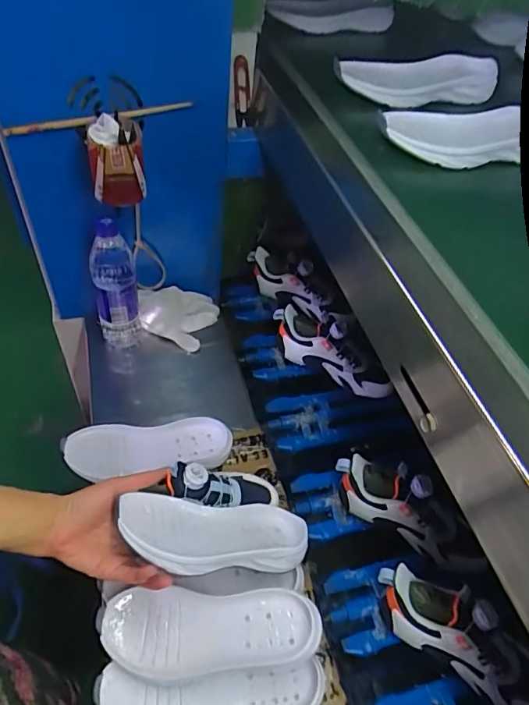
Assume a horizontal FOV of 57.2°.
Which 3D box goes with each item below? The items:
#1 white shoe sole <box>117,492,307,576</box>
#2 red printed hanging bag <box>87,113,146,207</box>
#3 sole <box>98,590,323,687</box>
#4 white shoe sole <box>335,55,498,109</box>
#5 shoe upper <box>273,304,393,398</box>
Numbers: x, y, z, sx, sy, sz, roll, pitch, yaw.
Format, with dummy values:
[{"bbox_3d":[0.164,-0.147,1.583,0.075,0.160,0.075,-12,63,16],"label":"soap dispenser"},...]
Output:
[{"bbox_3d":[-0.050,0.199,0.535,0.214,0.035,0.084,11,47,-20],"label":"white shoe sole"},{"bbox_3d":[-0.182,-0.230,0.596,0.064,0.096,0.046,-17,53,-19],"label":"red printed hanging bag"},{"bbox_3d":[-0.058,0.297,0.512,0.220,0.053,0.079,3,49,-3],"label":"sole"},{"bbox_3d":[0.203,-0.352,0.632,0.225,0.038,0.064,-8,51,-13],"label":"white shoe sole"},{"bbox_3d":[0.113,0.003,0.807,0.228,0.099,0.054,38,54,3],"label":"shoe upper"}]

